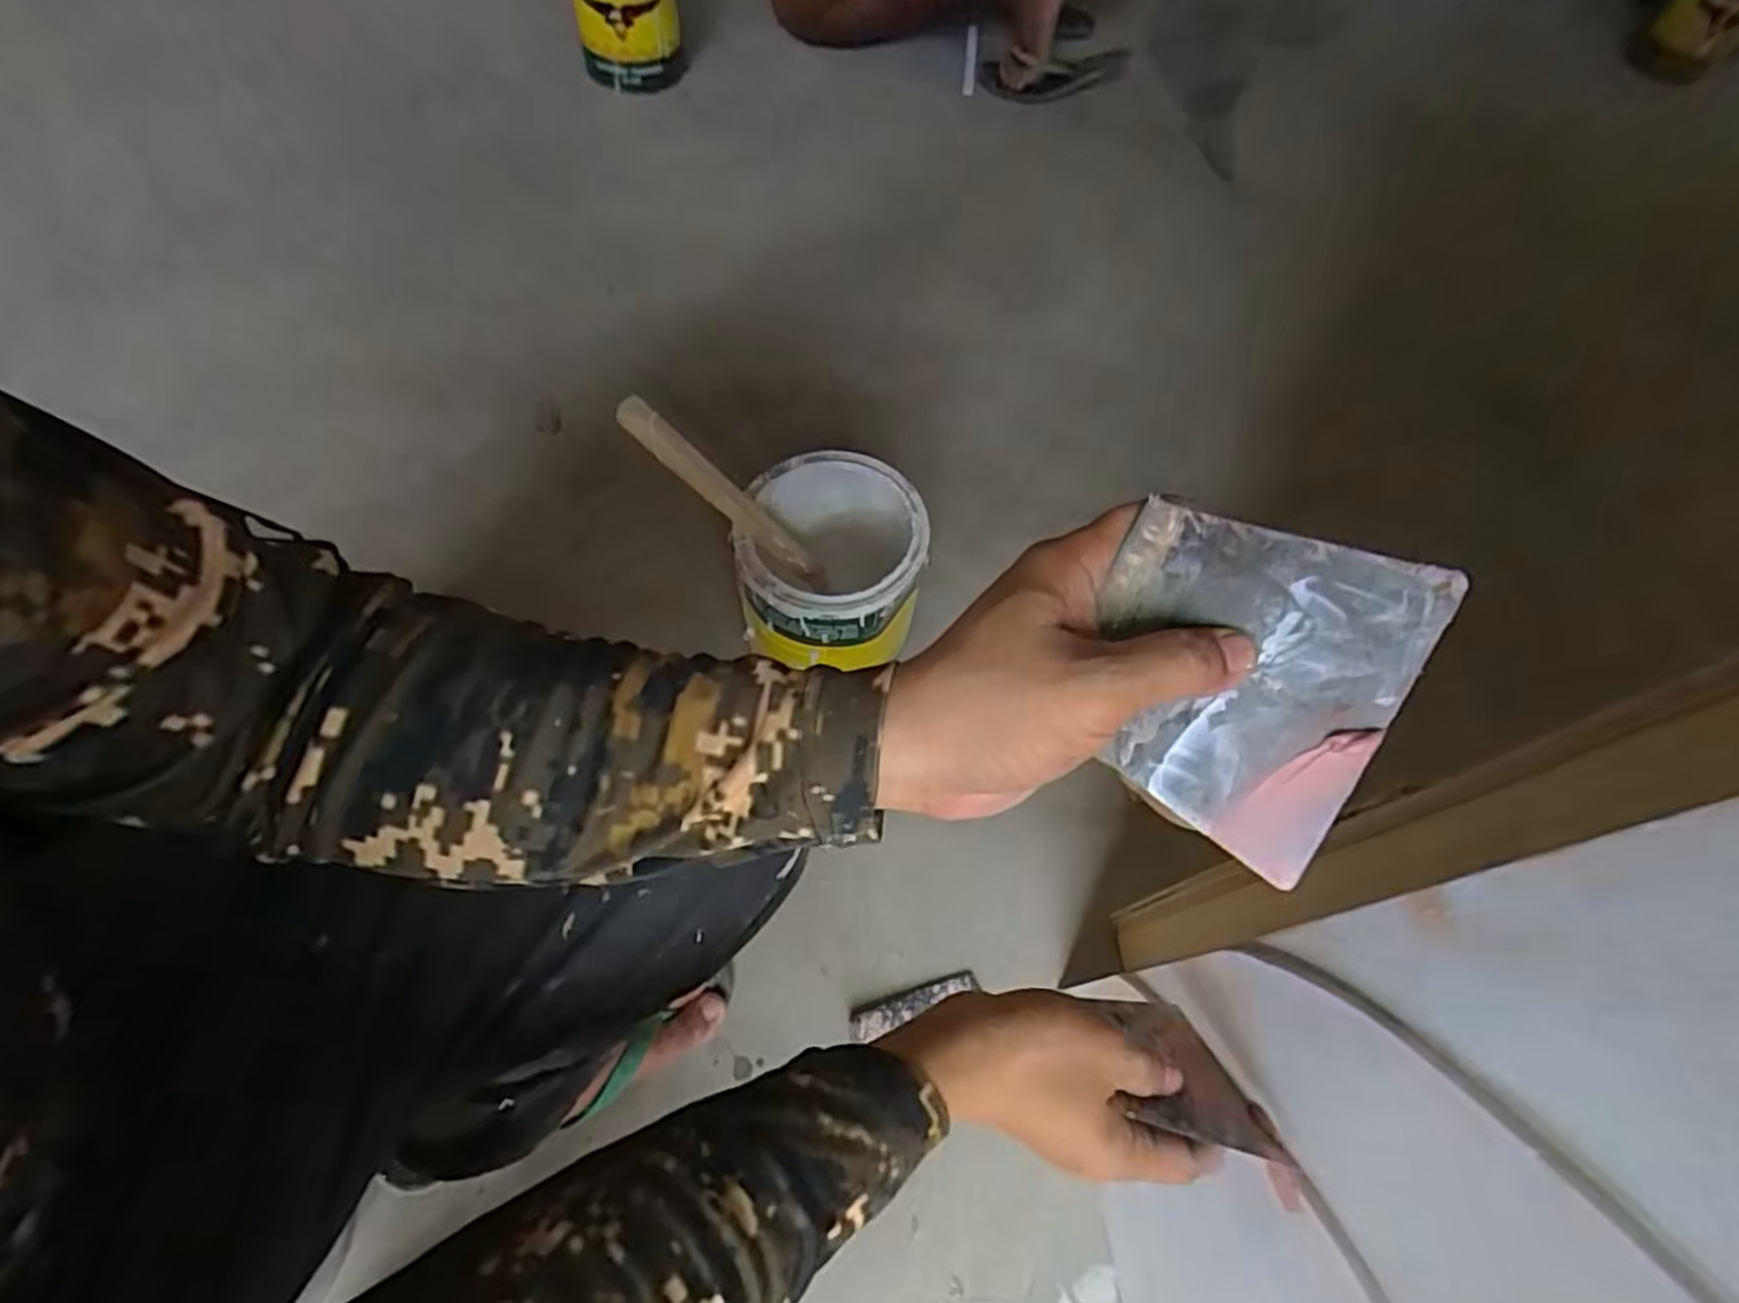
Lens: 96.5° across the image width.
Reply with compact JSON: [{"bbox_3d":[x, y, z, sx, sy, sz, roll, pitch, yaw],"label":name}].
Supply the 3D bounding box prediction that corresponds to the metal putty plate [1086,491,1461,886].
[{"bbox_3d":[0.120,0.007,0.256,0.096,0.004,0.107,28,96,10],"label":"metal putty plate"}]

